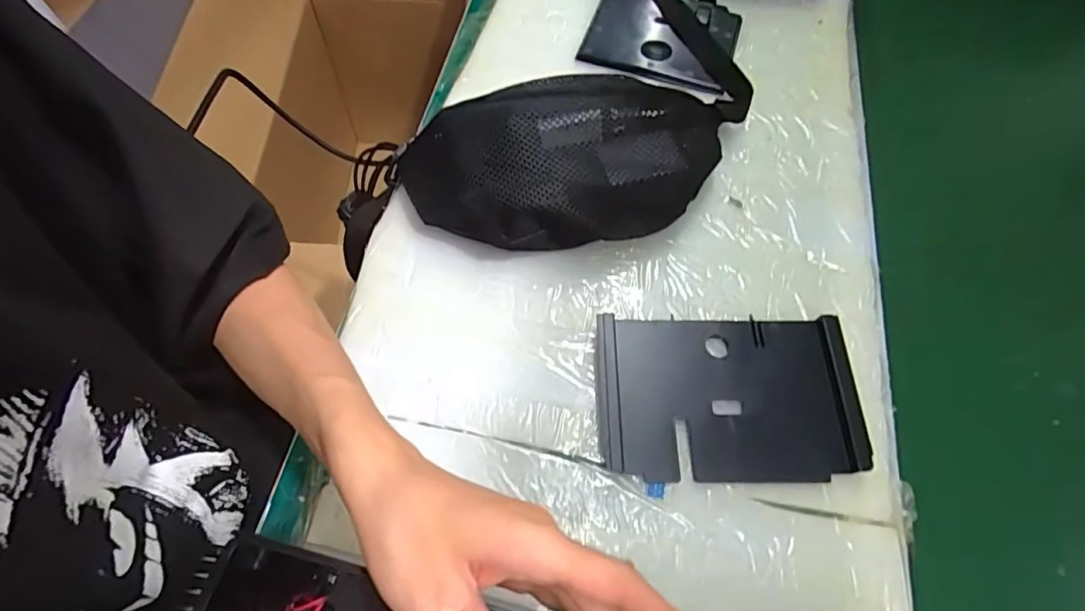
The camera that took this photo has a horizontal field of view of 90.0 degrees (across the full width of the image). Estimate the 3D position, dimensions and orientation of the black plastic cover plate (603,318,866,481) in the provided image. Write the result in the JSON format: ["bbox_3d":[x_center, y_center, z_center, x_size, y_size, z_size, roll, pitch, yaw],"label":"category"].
[{"bbox_3d":[0.138,0.067,0.405,0.187,0.013,0.120,2,63,0],"label":"black plastic cover plate"}]

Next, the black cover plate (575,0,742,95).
[{"bbox_3d":[0.129,-0.296,0.589,0.155,0.012,0.144,17,64,7],"label":"black cover plate"}]

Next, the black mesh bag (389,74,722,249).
[{"bbox_3d":[0.020,-0.110,0.448,0.279,0.089,0.119,-3,64,-3],"label":"black mesh bag"}]

